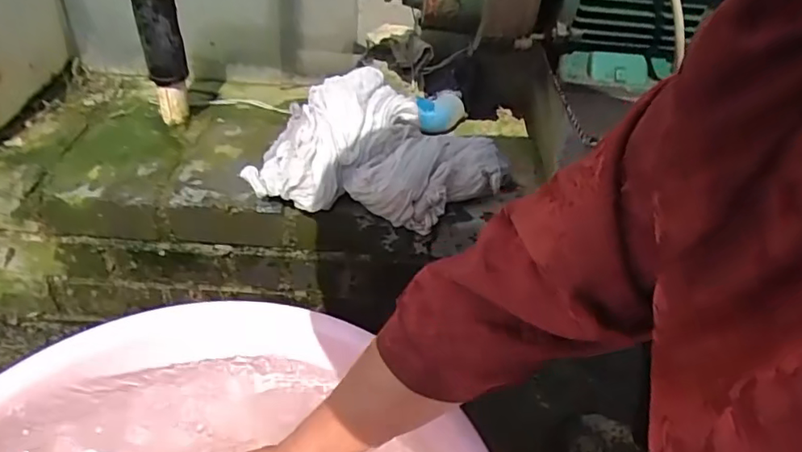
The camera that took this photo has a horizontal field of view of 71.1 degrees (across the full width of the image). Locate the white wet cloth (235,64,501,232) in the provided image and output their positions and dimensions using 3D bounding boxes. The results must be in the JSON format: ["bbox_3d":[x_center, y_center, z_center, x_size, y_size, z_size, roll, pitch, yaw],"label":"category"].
[{"bbox_3d":[-0.024,-0.079,0.563,0.239,0.104,0.142,-1,39,-8],"label":"white wet cloth"}]

